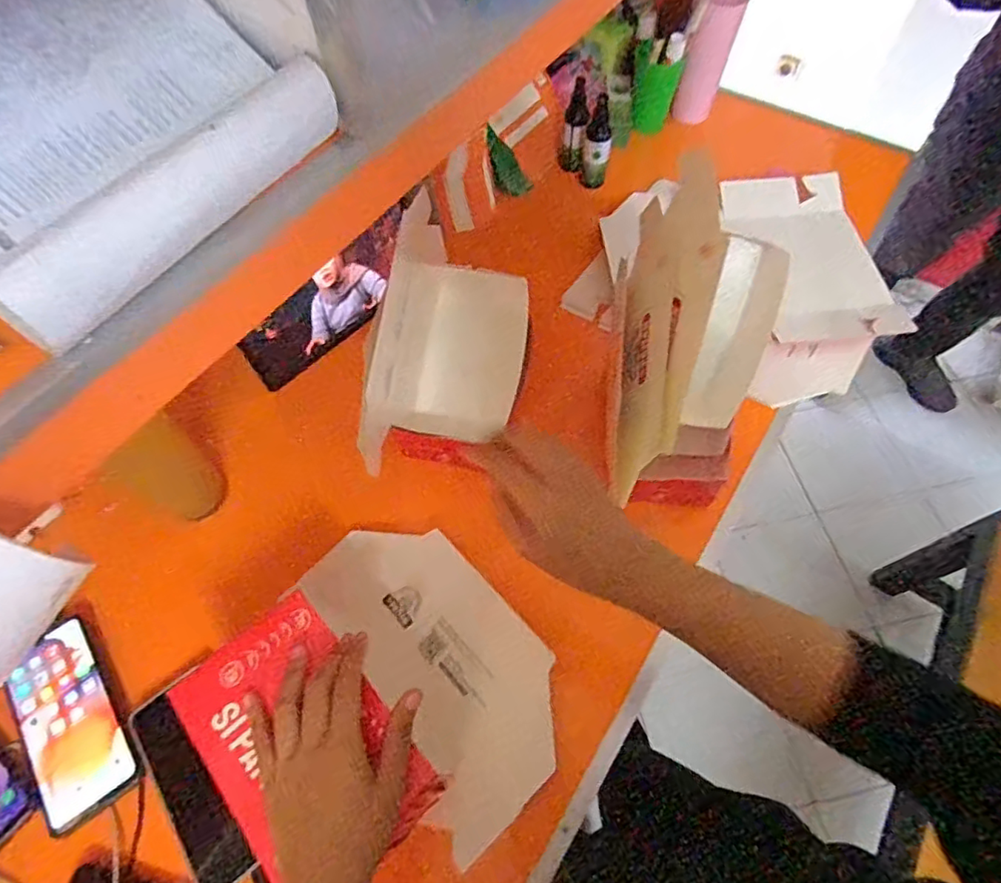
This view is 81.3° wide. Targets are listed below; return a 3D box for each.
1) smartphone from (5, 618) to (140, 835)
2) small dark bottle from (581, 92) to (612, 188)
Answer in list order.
[{"bbox_3d":[-0.384,0.246,0.516,0.074,0.007,0.162,-31,66,-16],"label":"smartphone"},{"bbox_3d":[0.134,-0.410,0.826,0.039,0.122,0.037,3,62,1],"label":"small dark bottle"}]

